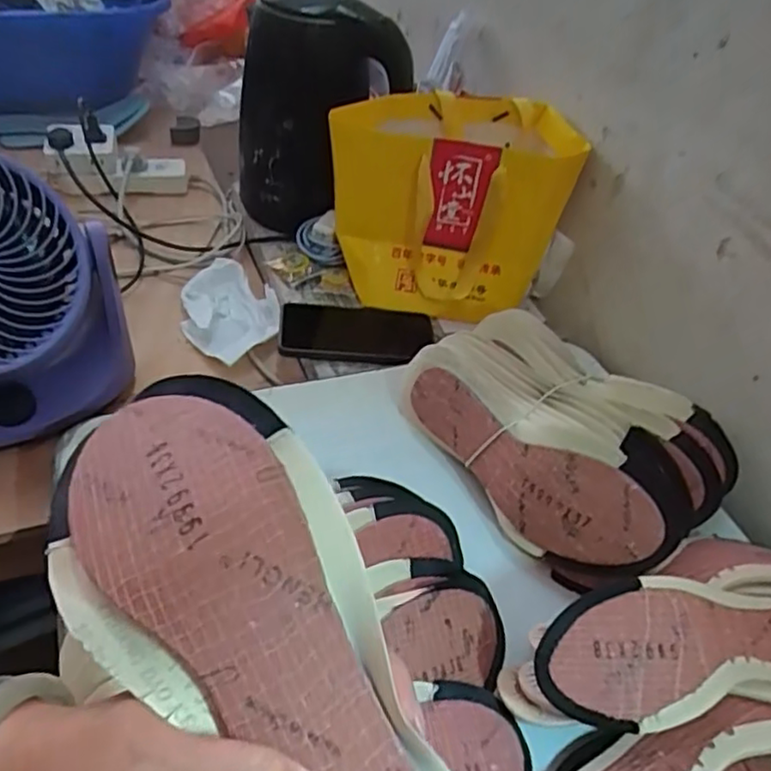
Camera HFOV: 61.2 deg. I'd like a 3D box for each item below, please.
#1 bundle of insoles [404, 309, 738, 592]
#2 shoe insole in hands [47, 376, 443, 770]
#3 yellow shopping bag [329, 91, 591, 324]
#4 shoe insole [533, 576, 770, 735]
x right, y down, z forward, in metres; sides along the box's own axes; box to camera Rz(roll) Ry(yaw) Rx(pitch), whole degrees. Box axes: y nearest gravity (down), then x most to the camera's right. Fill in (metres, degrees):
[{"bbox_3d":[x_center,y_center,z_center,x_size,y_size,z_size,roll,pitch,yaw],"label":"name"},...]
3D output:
[{"bbox_3d":[0.147,0.025,0.539,0.184,0.082,0.246,-25,53,-30],"label":"bundle of insoles"},{"bbox_3d":[-0.040,0.091,0.225,0.096,0.030,0.236,-35,69,-13],"label":"shoe insole in hands"},{"bbox_3d":[0.065,-0.191,0.709,0.237,0.183,0.130,-3,44,-11],"label":"yellow shopping bag"},{"bbox_3d":[0.203,0.157,0.396,0.218,0.026,0.074,4,64,-18],"label":"shoe insole"}]

